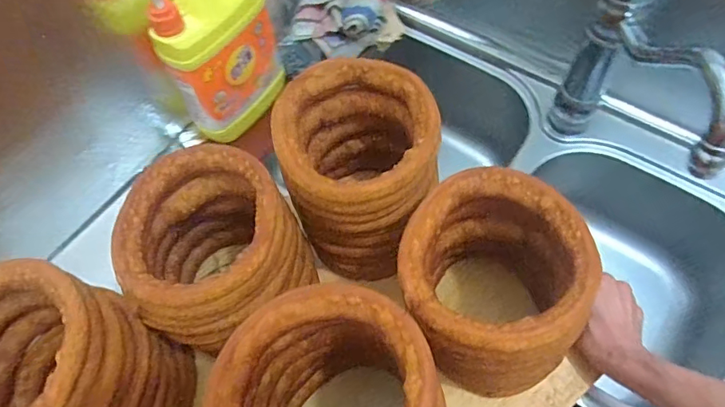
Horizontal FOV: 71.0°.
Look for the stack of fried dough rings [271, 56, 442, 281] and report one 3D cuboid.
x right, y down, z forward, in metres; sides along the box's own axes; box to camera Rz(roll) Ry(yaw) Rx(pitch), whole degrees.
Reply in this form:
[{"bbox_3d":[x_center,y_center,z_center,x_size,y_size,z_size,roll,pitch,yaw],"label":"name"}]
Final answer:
[{"bbox_3d":[-0.002,-0.034,0.545,0.144,0.177,0.161,-25,62,-10],"label":"stack of fried dough rings"}]

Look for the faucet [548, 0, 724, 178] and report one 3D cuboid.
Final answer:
[{"bbox_3d":[0.284,-0.122,0.542,0.087,0.304,0.262,-21,62,-8],"label":"faucet"}]

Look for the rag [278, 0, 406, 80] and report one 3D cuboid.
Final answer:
[{"bbox_3d":[-0.041,-0.293,0.775,0.145,0.118,0.220,37,69,21],"label":"rag"}]

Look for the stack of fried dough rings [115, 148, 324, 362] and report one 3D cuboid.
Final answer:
[{"bbox_3d":[-0.139,0.054,0.514,0.148,0.183,0.153,-31,63,-13],"label":"stack of fried dough rings"}]

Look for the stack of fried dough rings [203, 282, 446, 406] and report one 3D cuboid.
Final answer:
[{"bbox_3d":[-0.022,0.167,0.410,0.144,0.200,0.138,-8,61,-1],"label":"stack of fried dough rings"}]

